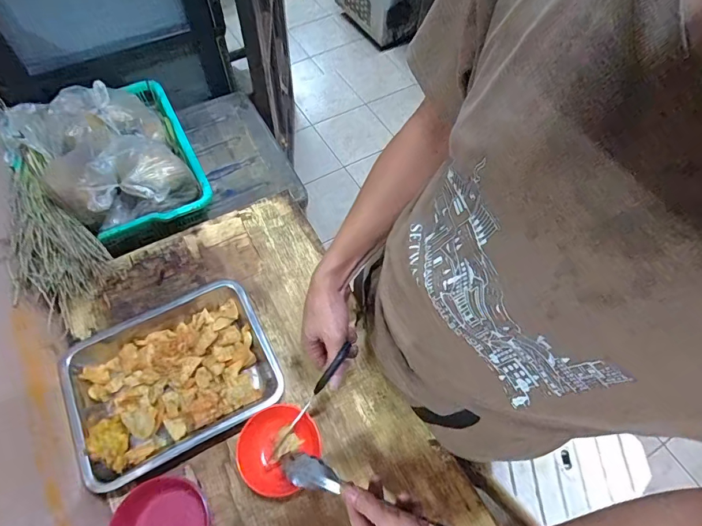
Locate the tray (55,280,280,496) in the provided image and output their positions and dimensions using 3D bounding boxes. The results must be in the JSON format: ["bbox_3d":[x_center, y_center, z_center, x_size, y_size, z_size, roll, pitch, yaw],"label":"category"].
[{"bbox_3d":[-0.260,0.167,0.610,0.274,0.054,0.217,-25,65,-14],"label":"tray"}]

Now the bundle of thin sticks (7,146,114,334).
[{"bbox_3d":[-0.499,-0.073,0.692,0.100,0.111,0.351,-25,65,-14],"label":"bundle of thin sticks"}]

